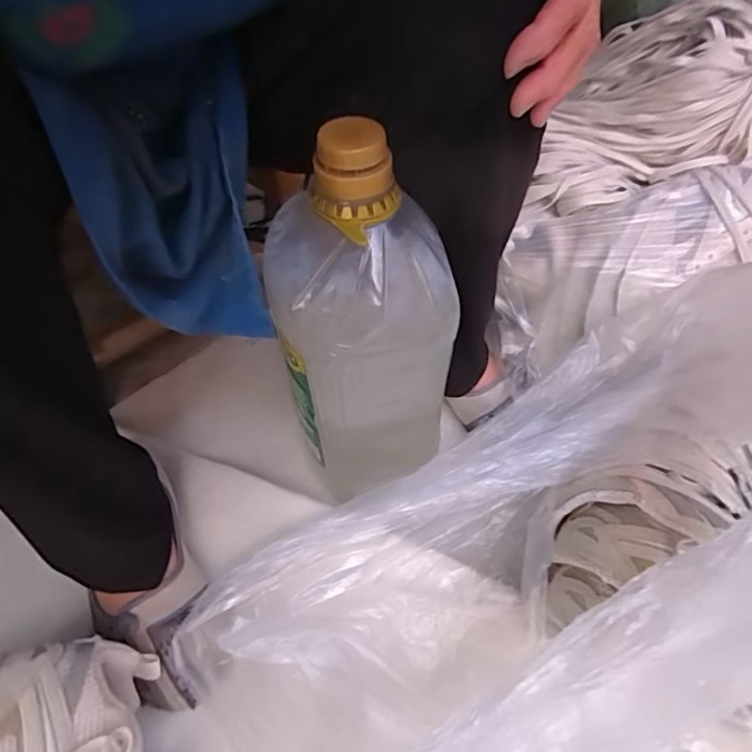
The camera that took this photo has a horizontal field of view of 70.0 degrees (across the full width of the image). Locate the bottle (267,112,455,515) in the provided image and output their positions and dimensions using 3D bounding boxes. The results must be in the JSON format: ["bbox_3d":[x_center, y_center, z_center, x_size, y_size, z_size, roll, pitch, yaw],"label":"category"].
[{"bbox_3d":[-0.013,-0.020,0.405,0.104,0.297,0.125,-32,55,-28],"label":"bottle"}]

